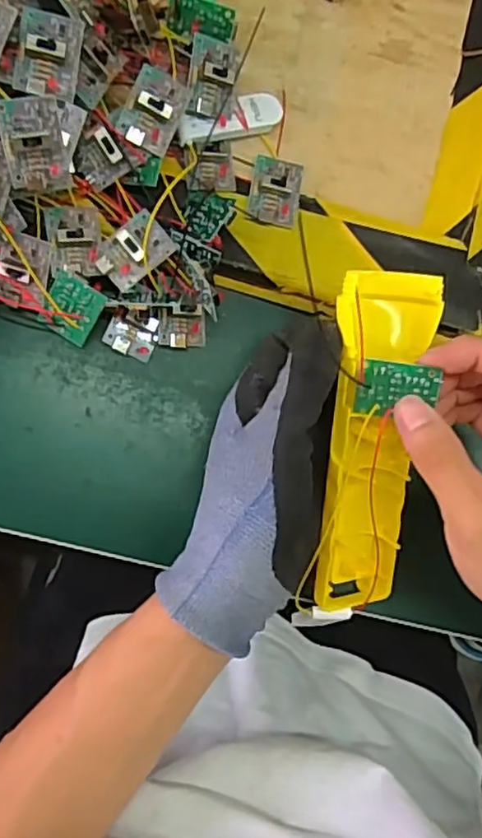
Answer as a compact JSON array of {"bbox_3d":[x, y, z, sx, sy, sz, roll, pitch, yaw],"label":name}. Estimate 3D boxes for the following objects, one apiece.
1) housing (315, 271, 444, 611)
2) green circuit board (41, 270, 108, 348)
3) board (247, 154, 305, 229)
[{"bbox_3d":[0.063,0.016,0.301,0.046,0.029,0.164,2,104,-8],"label":"housing"},{"bbox_3d":[-0.083,-0.054,0.318,0.025,0.004,0.033,31,126,-9],"label":"green circuit board"},{"bbox_3d":[0.018,-0.119,0.333,0.025,0.013,0.035,12,83,-7],"label":"board"}]

